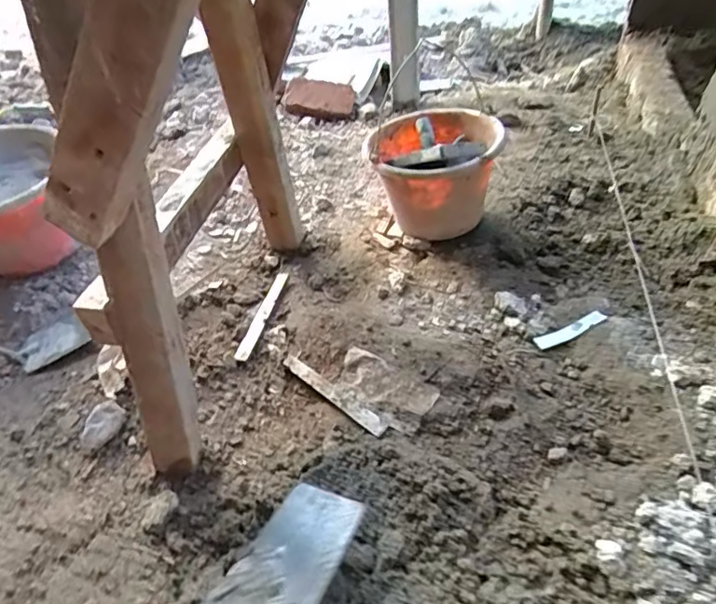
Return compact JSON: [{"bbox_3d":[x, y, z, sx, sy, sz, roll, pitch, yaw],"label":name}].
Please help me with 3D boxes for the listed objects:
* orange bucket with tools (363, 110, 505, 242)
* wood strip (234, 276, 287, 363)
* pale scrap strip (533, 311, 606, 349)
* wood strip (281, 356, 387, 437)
[{"bbox_3d":[0.135,-0.227,0.977,0.211,0.178,0.240,-1,46,6],"label":"orange bucket with tools"},{"bbox_3d":[-0.155,0.017,0.893,0.021,0.007,0.208,4,42,13],"label":"wood strip"},{"bbox_3d":[0.317,0.043,0.814,0.116,0.006,0.022,-22,69,-10],"label":"pale scrap strip"},{"bbox_3d":[-0.037,0.127,0.765,0.193,0.007,0.024,31,55,31],"label":"wood strip"}]

